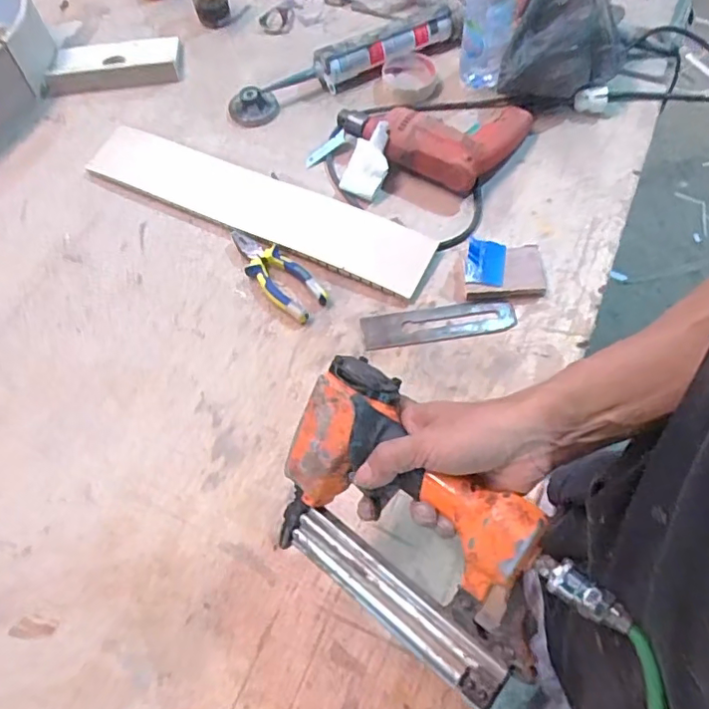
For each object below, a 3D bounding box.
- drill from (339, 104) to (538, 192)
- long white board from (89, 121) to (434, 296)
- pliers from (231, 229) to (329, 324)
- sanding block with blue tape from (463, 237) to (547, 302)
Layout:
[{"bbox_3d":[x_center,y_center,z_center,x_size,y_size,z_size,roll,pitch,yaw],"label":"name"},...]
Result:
[{"bbox_3d":[0.119,-0.290,0.781,0.270,0.063,0.137,-4,64,0],"label":"drill"},{"bbox_3d":[-0.136,-0.204,0.763,0.486,0.029,0.107,22,66,12],"label":"long white board"},{"bbox_3d":[-0.101,-0.105,0.710,0.155,0.020,0.052,41,72,19],"label":"pliers"},{"bbox_3d":[0.186,-0.106,0.703,0.099,0.024,0.083,-1,64,1],"label":"sanding block with blue tape"}]

